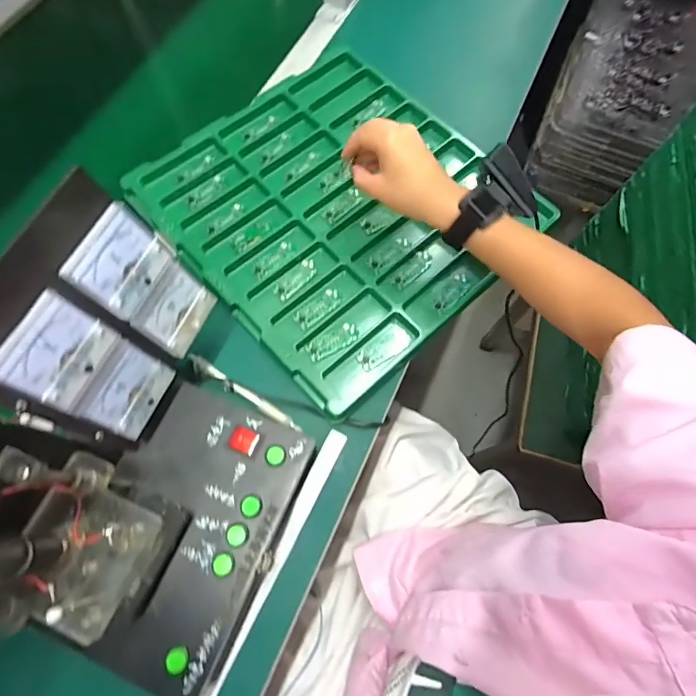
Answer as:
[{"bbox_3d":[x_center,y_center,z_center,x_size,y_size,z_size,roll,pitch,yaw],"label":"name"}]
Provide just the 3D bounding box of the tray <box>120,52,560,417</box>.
[{"bbox_3d":[-0.011,-0.177,0.522,0.360,0.022,0.388,-41,76,-15],"label":"tray"}]

